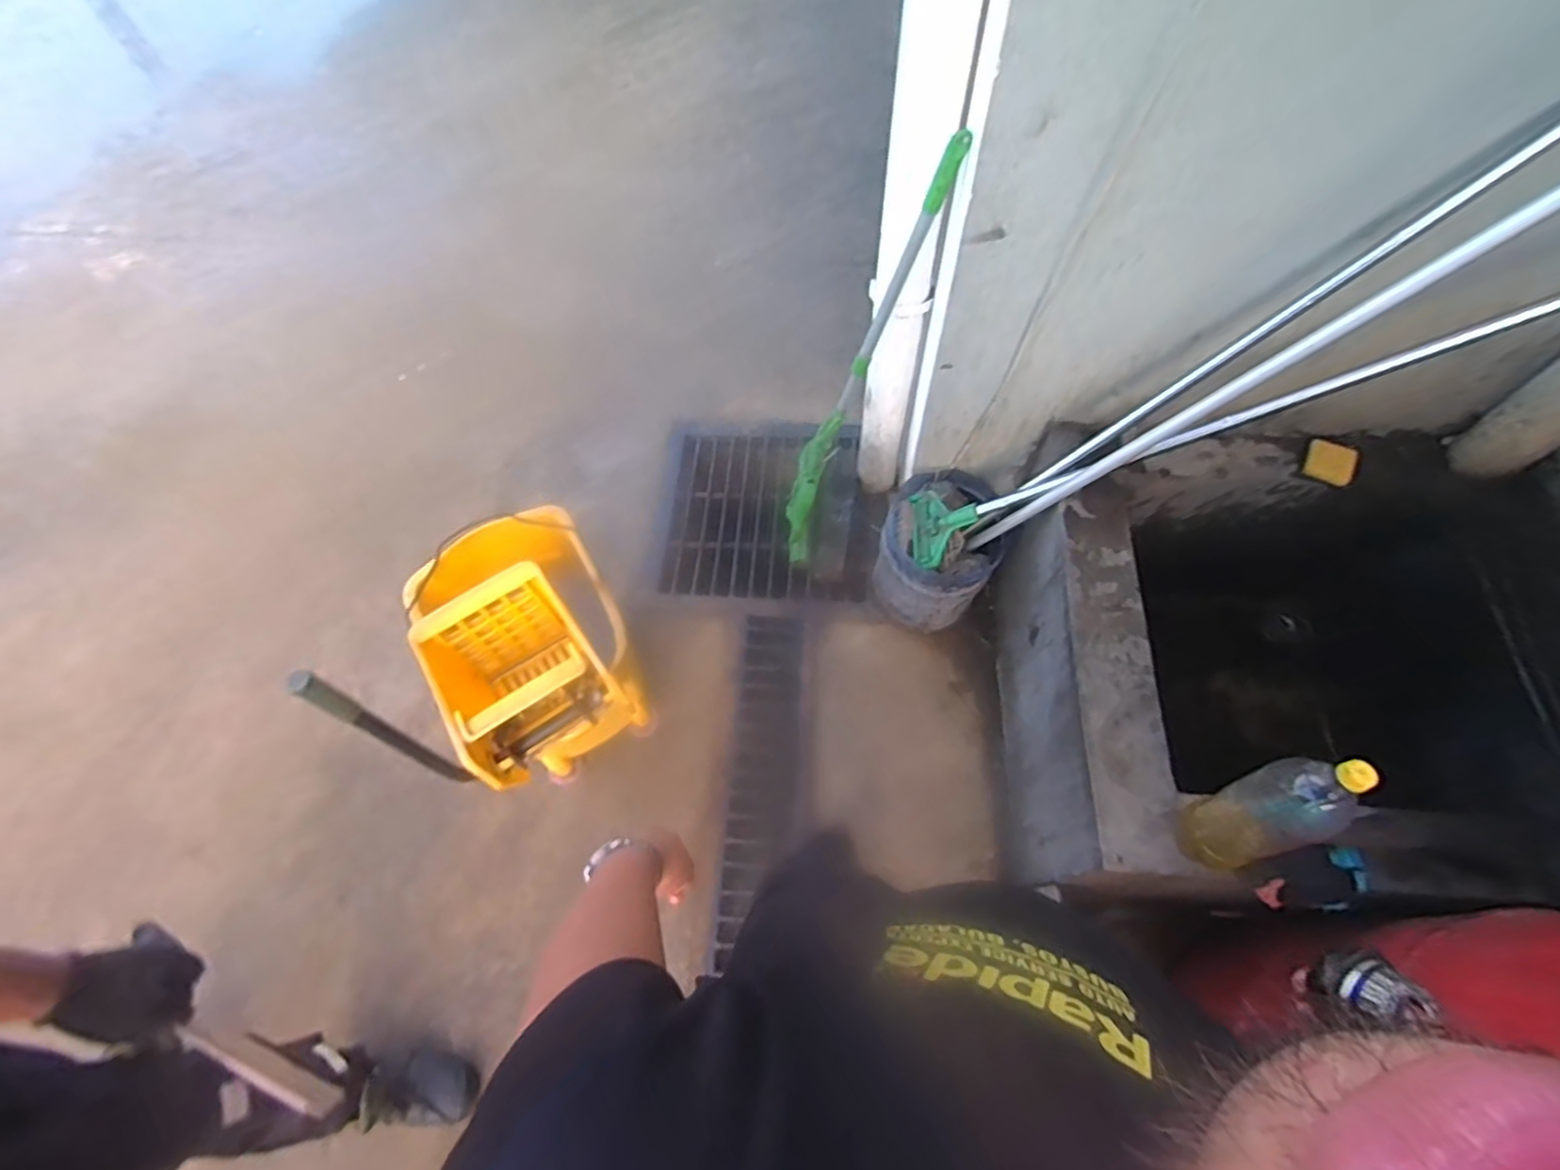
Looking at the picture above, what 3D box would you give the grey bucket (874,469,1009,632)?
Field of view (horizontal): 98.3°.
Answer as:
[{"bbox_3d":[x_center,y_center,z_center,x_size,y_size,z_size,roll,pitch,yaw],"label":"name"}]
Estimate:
[{"bbox_3d":[0.363,-0.069,1.572,0.257,0.304,0.273,30,68,17],"label":"grey bucket"}]

